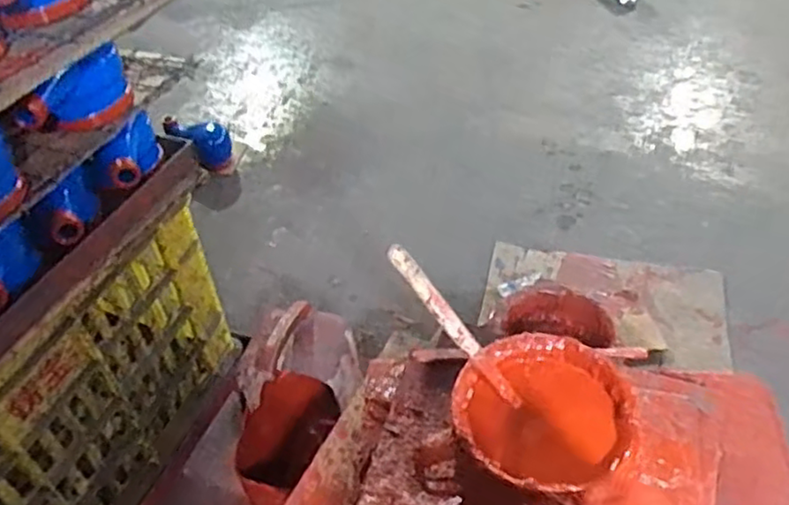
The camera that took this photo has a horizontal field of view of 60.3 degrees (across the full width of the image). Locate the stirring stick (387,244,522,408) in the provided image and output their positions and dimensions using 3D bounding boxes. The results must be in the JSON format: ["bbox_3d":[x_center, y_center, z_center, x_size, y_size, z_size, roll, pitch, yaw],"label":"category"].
[{"bbox_3d":[0.049,0.060,0.556,0.018,0.010,0.162,-42,96,-32],"label":"stirring stick"}]

